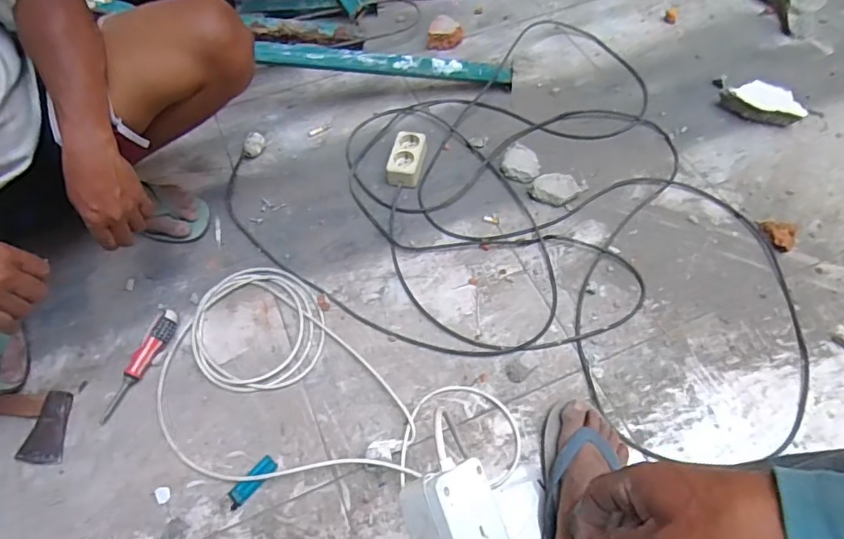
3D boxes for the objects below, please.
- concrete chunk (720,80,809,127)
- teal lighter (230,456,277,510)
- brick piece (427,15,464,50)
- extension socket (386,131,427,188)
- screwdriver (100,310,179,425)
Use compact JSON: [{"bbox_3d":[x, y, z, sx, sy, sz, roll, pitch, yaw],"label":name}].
[{"bbox_3d":[0.665,-0.324,1.040,0.143,0.054,0.064,12,60,8],"label":"concrete chunk"},{"bbox_3d":[-0.227,0.284,0.711,0.023,0.009,0.074,37,66,21],"label":"teal lighter"},{"bbox_3d":[0.052,-0.530,1.186,0.079,0.040,0.073,4,59,3],"label":"brick piece"},{"bbox_3d":[-0.027,-0.206,0.991,0.063,0.036,0.113,9,59,6],"label":"extension socket"},{"bbox_3d":[-0.421,0.139,0.788,0.027,0.028,0.176,21,62,13],"label":"screwdriver"}]

